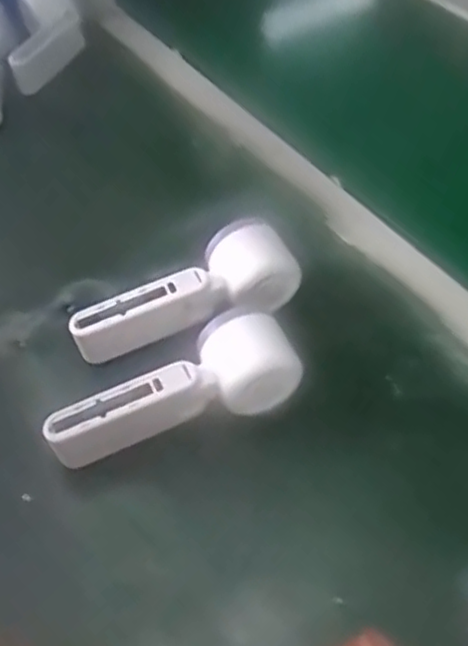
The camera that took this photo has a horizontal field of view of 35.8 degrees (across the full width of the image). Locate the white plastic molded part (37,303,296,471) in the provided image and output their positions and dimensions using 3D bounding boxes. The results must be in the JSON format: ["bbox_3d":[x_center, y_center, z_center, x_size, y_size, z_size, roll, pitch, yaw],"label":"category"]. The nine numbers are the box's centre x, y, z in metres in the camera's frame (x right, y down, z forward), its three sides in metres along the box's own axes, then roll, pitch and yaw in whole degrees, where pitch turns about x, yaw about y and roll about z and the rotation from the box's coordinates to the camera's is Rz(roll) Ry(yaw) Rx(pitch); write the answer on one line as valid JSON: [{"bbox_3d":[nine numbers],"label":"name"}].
[{"bbox_3d":[-0.038,0.047,0.471,0.165,0.052,0.054,-25,53,-17],"label":"white plastic molded part"}]

